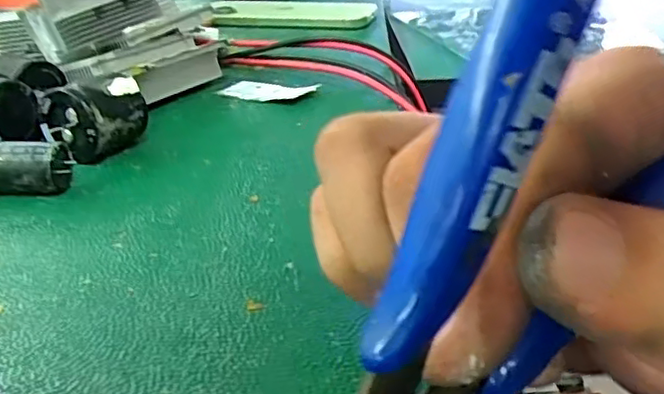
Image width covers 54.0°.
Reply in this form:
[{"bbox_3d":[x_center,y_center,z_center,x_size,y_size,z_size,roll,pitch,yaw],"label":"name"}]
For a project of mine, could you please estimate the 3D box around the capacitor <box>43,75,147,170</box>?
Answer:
[{"bbox_3d":[-0.095,-0.032,0.264,0.024,0.031,0.030,12,28,26],"label":"capacitor"}]

